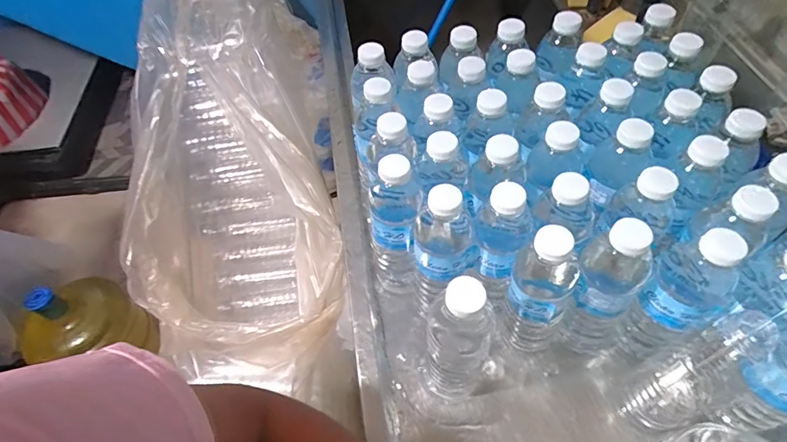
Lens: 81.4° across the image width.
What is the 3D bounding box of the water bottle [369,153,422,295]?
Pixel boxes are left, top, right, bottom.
[{"bbox_3d":[0.001,0.017,0.514,0.056,0.203,0.053,-8,55,-1],"label":"water bottle"}]

